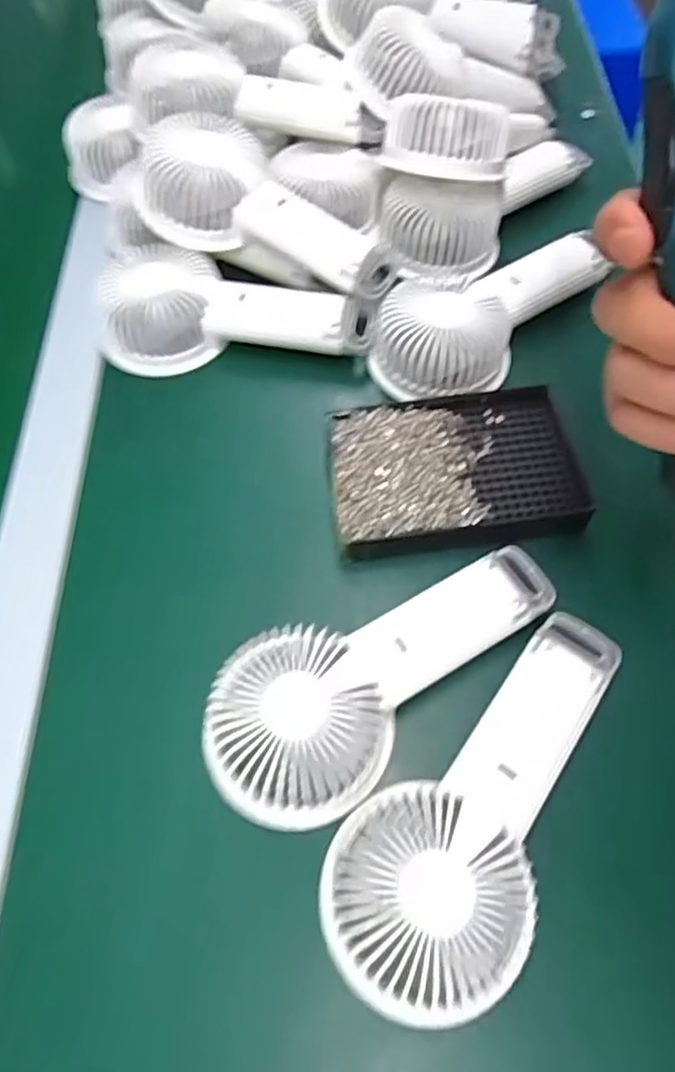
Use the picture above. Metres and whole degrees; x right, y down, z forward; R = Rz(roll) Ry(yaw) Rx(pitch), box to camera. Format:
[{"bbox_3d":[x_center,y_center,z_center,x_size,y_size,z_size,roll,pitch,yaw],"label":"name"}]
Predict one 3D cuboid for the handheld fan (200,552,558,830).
[{"bbox_3d":[0.023,0.060,0.314,0.184,0.031,0.076,-33,66,-15],"label":"handheld fan"}]

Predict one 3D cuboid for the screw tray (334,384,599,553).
[{"bbox_3d":[0.067,-0.038,0.379,0.141,0.019,0.094,-9,62,-3],"label":"screw tray"}]

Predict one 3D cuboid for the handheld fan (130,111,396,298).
[{"bbox_3d":[-0.046,-0.216,0.438,0.179,0.042,0.080,25,65,-2],"label":"handheld fan"}]

